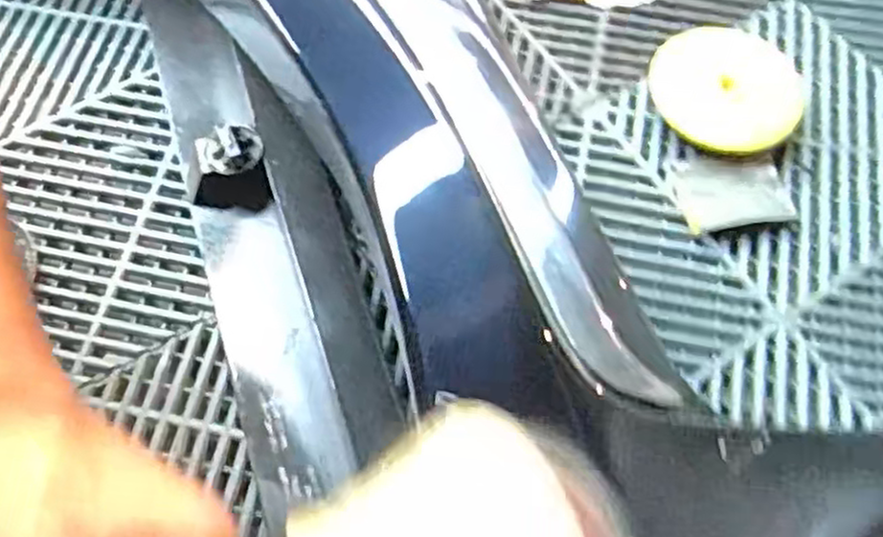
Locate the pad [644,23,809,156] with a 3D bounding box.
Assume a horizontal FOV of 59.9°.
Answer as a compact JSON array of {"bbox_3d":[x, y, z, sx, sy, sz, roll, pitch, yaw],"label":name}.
[{"bbox_3d":[0.197,-0.126,0.540,0.105,0.034,0.092,29,69,13],"label":"pad"}]

